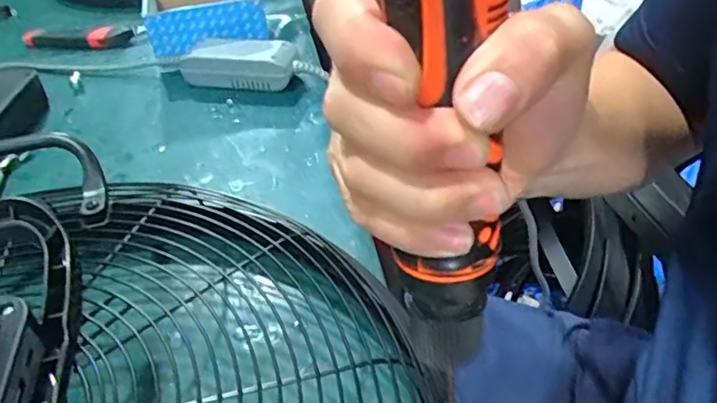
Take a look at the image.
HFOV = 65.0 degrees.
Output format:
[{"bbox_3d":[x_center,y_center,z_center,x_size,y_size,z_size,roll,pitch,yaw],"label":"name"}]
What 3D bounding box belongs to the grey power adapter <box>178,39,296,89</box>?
[{"bbox_3d":[-0.129,-0.151,0.614,0.127,0.044,0.055,2,39,8],"label":"grey power adapter"}]

